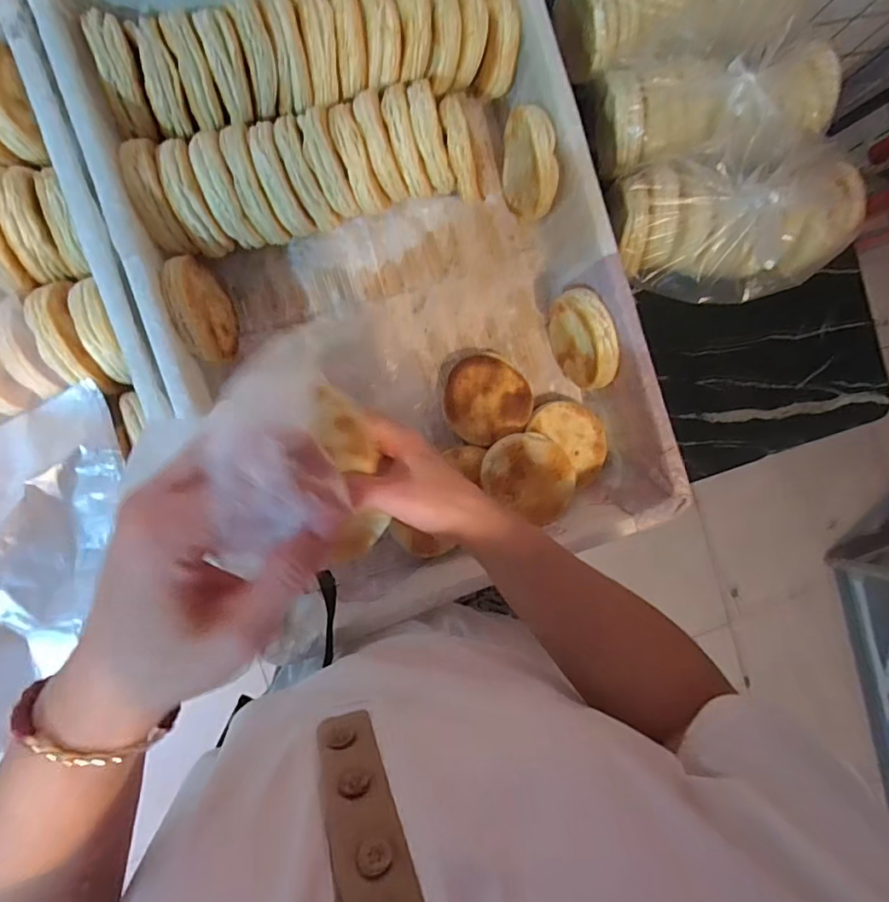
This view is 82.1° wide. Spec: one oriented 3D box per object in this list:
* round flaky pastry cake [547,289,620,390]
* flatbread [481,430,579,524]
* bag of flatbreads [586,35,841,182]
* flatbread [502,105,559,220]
[{"bbox_3d":[0.140,-0.113,0.524,0.028,0.086,0.098,-19,93,-9],"label":"round flaky pastry cake"},{"bbox_3d":[0.088,0.025,0.523,0.098,0.013,0.082,28,86,-9],"label":"flatbread"},{"bbox_3d":[0.289,-0.350,0.542,0.256,0.090,0.120,-7,91,-10],"label":"bag of flatbreads"},{"bbox_3d":[0.084,-0.285,0.510,0.027,0.082,0.092,-11,92,-10],"label":"flatbread"}]

